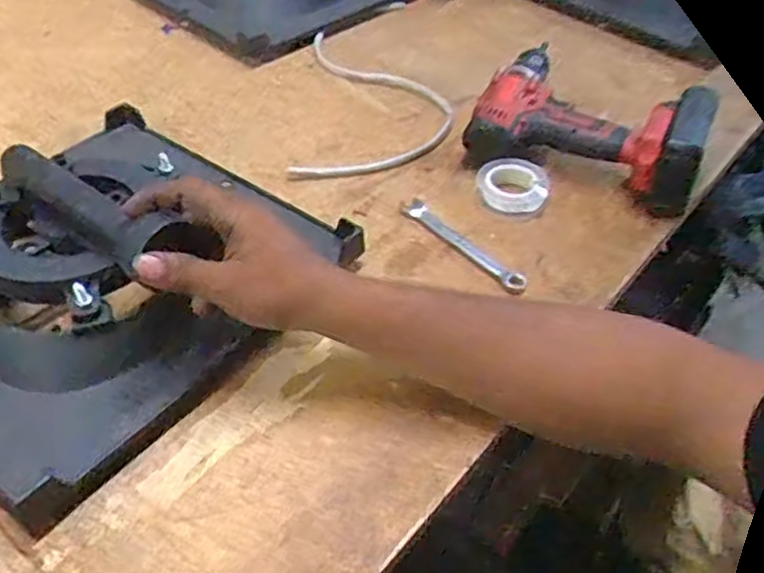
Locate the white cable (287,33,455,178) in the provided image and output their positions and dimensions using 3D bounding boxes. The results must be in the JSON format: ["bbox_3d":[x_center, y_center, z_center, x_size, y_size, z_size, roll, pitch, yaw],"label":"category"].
[{"bbox_3d":[-0.004,-0.187,0.714,0.145,0.015,0.250,2,45,0],"label":"white cable"}]

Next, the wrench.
[{"bbox_3d":[0.066,-0.035,0.569,0.017,0.009,0.126,-31,53,-28],"label":"wrench"}]

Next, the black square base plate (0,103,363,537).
[{"bbox_3d":[-0.217,-0.041,0.506,0.288,0.111,0.292,31,52,26],"label":"black square base plate"}]

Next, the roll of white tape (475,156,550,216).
[{"bbox_3d":[0.114,-0.088,0.606,0.061,0.020,0.053,0,45,-2],"label":"roll of white tape"}]

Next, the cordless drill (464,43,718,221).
[{"bbox_3d":[0.192,-0.156,0.636,0.202,0.073,0.168,22,49,20],"label":"cordless drill"}]

